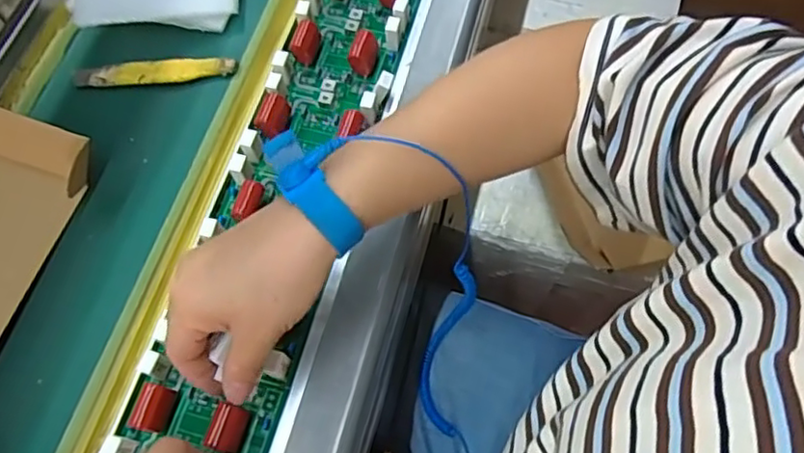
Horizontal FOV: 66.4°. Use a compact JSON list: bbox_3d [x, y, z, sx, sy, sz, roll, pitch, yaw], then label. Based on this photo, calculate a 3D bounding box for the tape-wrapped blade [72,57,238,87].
[{"bbox_3d":[-0.197,-0.124,0.486,0.133,0.010,0.022,2,63,4],"label":"tape-wrapped blade"}]

